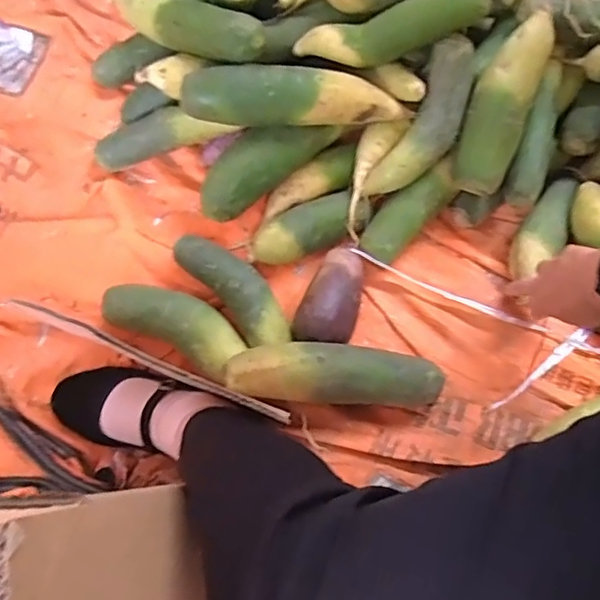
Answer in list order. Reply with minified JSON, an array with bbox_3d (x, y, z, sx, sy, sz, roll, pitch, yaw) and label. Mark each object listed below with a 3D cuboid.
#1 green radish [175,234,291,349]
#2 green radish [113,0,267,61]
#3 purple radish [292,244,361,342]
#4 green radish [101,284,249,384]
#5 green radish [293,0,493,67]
[{"bbox_3d":[-0.074,-0.011,0.693,0.062,0.055,0.169,-41,77,-11],"label":"green radish"},{"bbox_3d":[-0.145,-0.339,0.711,0.270,0.049,0.050,30,71,35],"label":"green radish"},{"bbox_3d":[0.042,-0.006,0.691,0.066,0.057,0.140,19,71,7],"label":"purple radish"},{"bbox_3d":[-0.140,0.029,0.679,0.162,0.056,0.067,28,75,9],"label":"green radish"},{"bbox_3d":[0.100,-0.301,0.653,0.218,0.050,0.047,-9,69,20],"label":"green radish"}]

